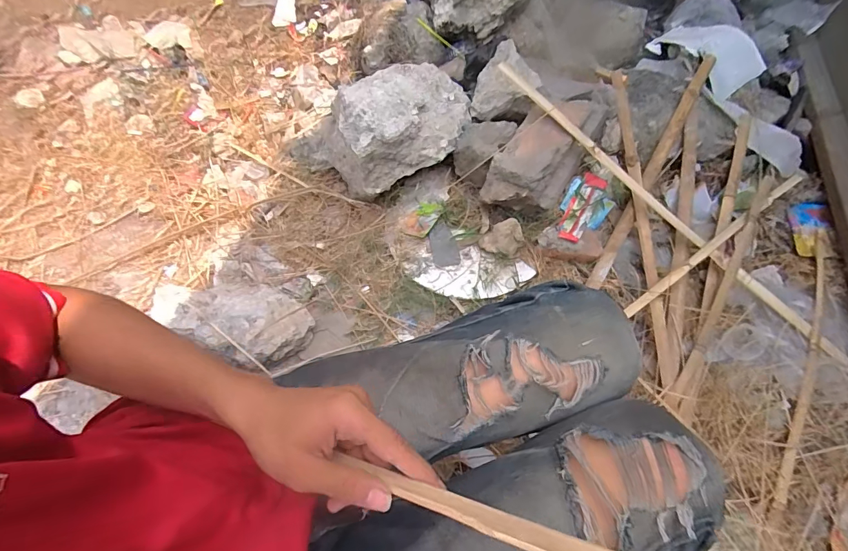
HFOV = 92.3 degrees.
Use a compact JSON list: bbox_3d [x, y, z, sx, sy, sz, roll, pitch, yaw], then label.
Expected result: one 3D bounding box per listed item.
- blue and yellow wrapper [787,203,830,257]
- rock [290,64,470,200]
[{"bbox_3d":[0.884,-0.106,0.934,0.073,0.014,0.155,14,63,8],"label":"blue and yellow wrapper"},{"bbox_3d":[-0.097,-0.351,0.945,0.424,0.176,0.280,-13,62,-6],"label":"rock"}]

